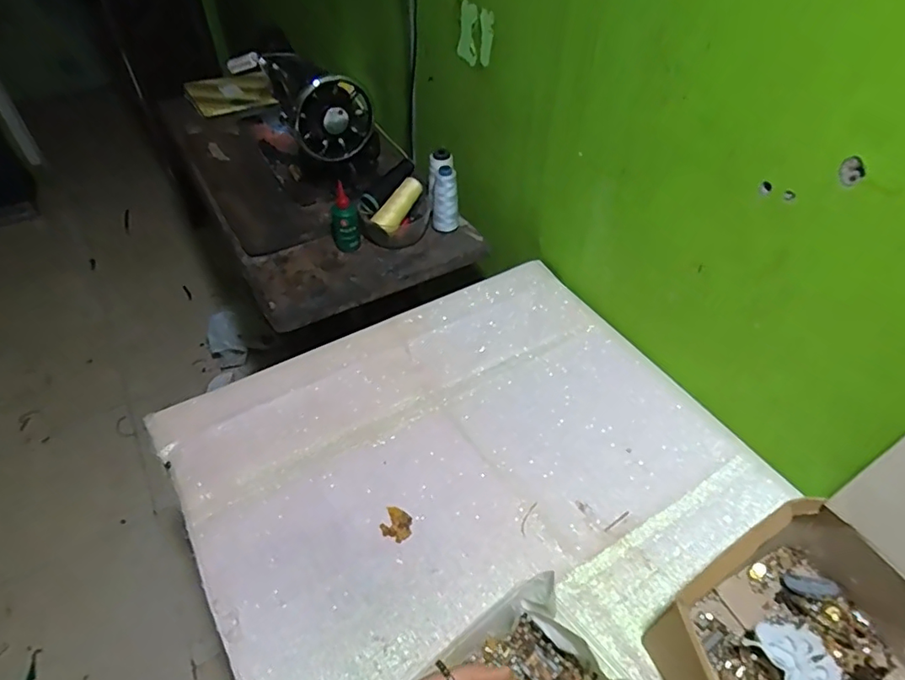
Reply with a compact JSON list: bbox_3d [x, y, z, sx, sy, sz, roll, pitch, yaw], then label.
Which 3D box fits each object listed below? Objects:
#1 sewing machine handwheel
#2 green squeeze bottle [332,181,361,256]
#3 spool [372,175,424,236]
[{"bbox_3d":[-0.193,-0.359,0.892,0.126,0.133,0.029,-15,49,-15],"label":"sewing machine handwheel"},{"bbox_3d":[-0.180,-0.196,0.896,0.040,0.120,0.034,-16,49,-16],"label":"green squeeze bottle"},{"bbox_3d":[-0.091,-0.221,0.920,0.037,0.038,0.119,23,65,22],"label":"spool"}]

